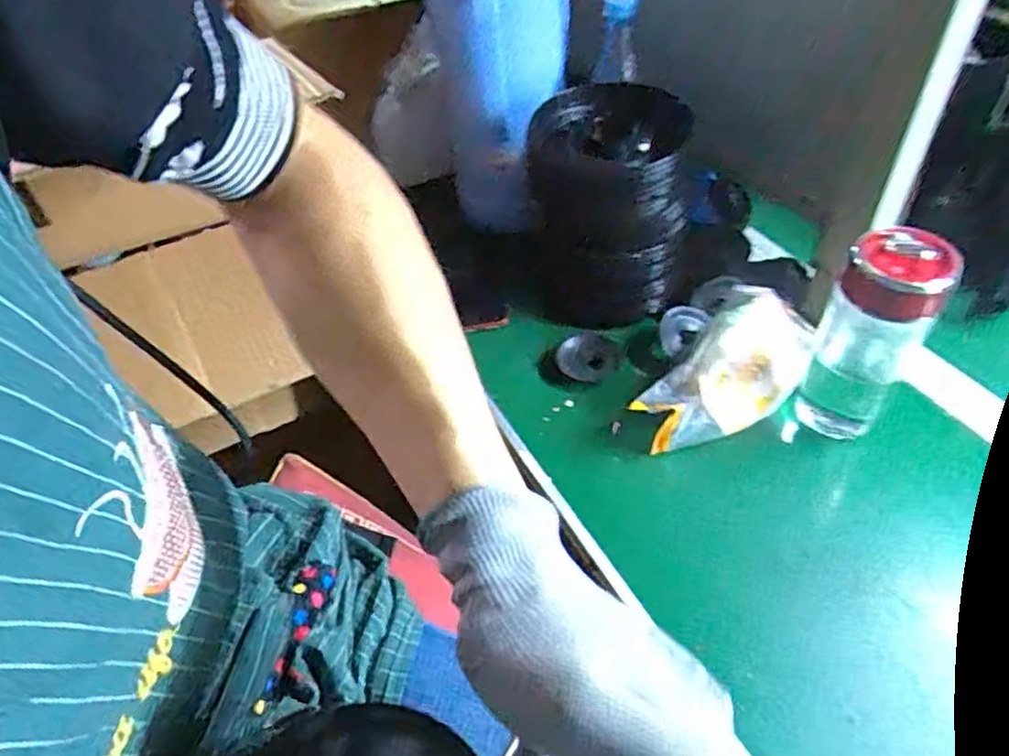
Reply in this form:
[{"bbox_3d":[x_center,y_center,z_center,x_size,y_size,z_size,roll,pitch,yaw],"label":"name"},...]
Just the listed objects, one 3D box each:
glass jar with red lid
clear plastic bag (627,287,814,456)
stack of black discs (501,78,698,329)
[{"bbox_3d":[0.278,-0.030,0.522,0.066,0.166,0.062,-2,47,3],"label":"glass jar with red lid"},{"bbox_3d":[0.199,-0.004,0.593,0.092,0.062,0.201,29,56,28],"label":"clear plastic bag"},{"bbox_3d":[0.095,-0.161,0.654,0.147,0.175,0.137,5,48,9],"label":"stack of black discs"}]

